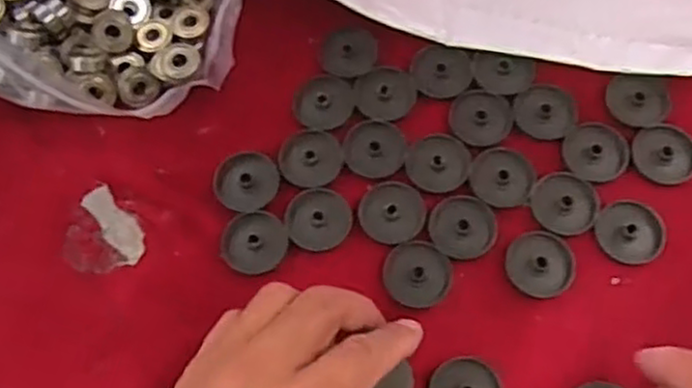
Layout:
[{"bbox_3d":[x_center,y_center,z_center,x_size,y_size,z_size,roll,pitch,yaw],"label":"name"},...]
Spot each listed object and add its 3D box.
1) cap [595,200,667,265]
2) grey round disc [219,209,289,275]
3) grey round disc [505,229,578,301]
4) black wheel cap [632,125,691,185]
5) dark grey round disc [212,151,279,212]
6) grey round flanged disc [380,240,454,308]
[{"bbox_3d":[0.143,0.018,0.368,0.033,0.004,0.032,-1,67,1],"label":"cap"},{"bbox_3d":[-0.046,0.023,0.370,0.033,0.004,0.032,-1,67,1],"label":"grey round disc"},{"bbox_3d":[0.096,0.034,0.364,0.033,0.004,0.033,-1,67,1],"label":"grey round disc"},{"bbox_3d":[0.167,-0.021,0.383,0.033,0.004,0.032,-1,67,1],"label":"black wheel cap"},{"bbox_3d":[-0.052,-0.007,0.384,0.033,0.004,0.032,-1,67,1],"label":"dark grey round disc"},{"bbox_3d":[0.035,0.040,0.363,0.033,0.004,0.033,-1,67,1],"label":"grey round flanged disc"}]

